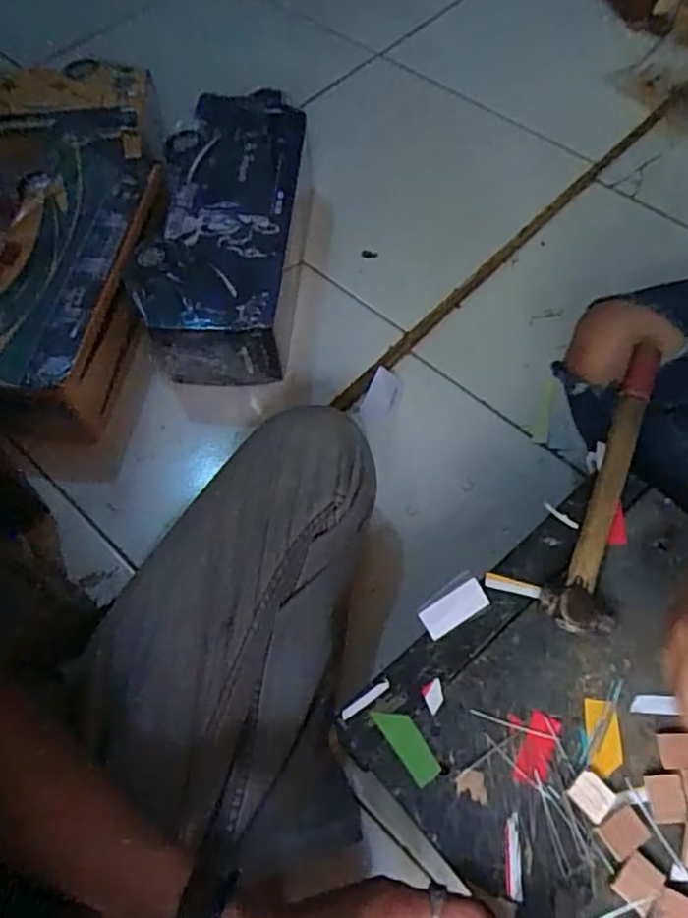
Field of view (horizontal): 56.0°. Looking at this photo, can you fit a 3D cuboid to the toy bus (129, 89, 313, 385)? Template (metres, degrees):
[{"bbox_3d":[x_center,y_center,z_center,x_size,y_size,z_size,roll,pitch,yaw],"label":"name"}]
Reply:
[{"bbox_3d":[-0.137,-0.269,0.758,0.158,0.124,0.371,3,76,4],"label":"toy bus"}]

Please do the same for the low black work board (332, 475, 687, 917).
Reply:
[{"bbox_3d":[0.179,0.171,0.389,0.266,0.015,0.266,-38,67,-16],"label":"low black work board"}]

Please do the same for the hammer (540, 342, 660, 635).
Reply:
[{"bbox_3d":[0.196,0.009,0.463,0.043,0.021,0.243,21,65,13],"label":"hammer"}]

